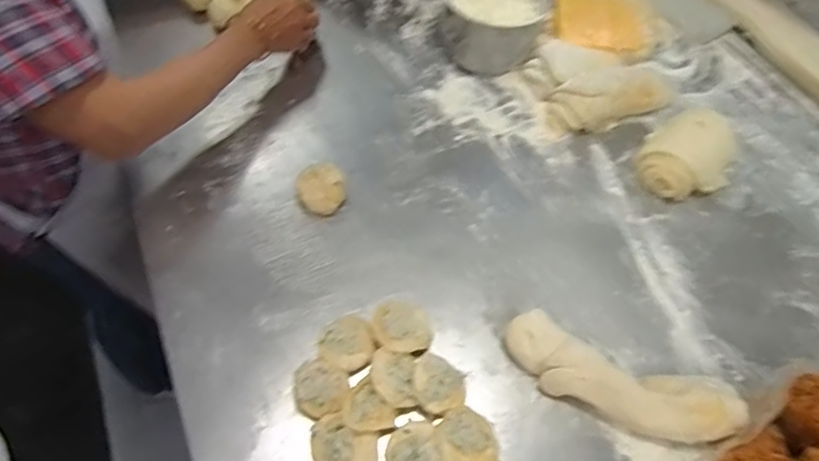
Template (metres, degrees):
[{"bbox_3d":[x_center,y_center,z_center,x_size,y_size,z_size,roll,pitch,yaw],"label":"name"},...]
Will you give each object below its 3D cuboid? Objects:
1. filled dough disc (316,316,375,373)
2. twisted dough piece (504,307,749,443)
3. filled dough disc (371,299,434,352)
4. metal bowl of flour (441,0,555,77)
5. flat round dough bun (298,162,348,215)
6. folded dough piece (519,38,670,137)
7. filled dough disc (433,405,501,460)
[{"bbox_3d":[-0.061,0.113,0.576,0.057,0.015,0.054,1,56,-2],"label":"filled dough disc"},{"bbox_3d":[0.204,0.148,0.559,0.225,0.049,0.062,20,58,10],"label":"twisted dough piece"},{"bbox_3d":[-0.006,0.097,0.588,0.063,0.008,0.063,13,40,-12],"label":"filled dough disc"},{"bbox_3d":[0.123,-0.306,0.821,0.144,0.096,0.140,1,56,-2],"label":"metal bowl of flour"},{"bbox_3d":[-0.103,-0.048,0.680,0.056,0.037,0.052,1,56,-2],"label":"flat round dough bun"},{"bbox_3d":[0.261,-0.207,0.788,0.169,0.063,0.122,-15,58,-13],"label":"folded dough piece"},{"bbox_3d":[0.053,0.196,0.531,0.058,0.028,0.062,1,56,-2],"label":"filled dough disc"}]

